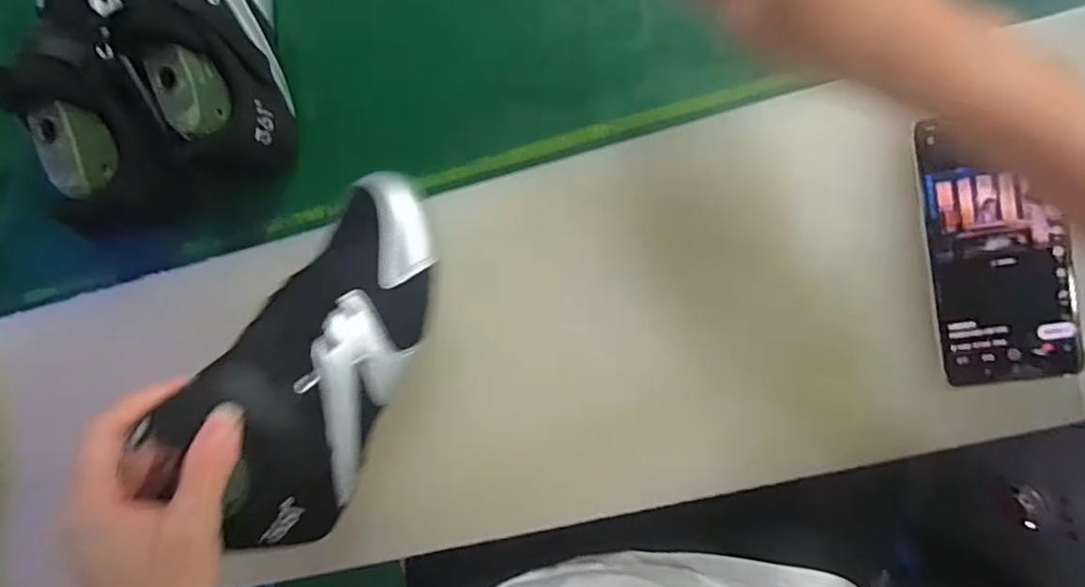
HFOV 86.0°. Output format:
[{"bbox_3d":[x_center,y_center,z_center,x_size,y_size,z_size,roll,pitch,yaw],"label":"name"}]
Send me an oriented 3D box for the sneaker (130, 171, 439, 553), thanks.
[{"bbox_3d":[-0.128,0.034,0.334,0.087,0.073,0.218,22,83,4],"label":"sneaker"}]

